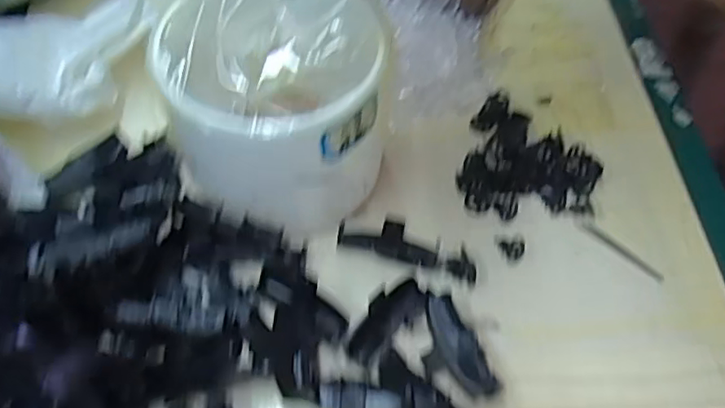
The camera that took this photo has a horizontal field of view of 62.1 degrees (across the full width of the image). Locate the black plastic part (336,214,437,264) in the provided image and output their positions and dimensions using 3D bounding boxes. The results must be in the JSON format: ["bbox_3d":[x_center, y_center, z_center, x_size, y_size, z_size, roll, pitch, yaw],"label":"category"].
[{"bbox_3d":[0.012,0.013,0.252,0.041,0.005,0.020,14,59,7],"label":"black plastic part"}]

